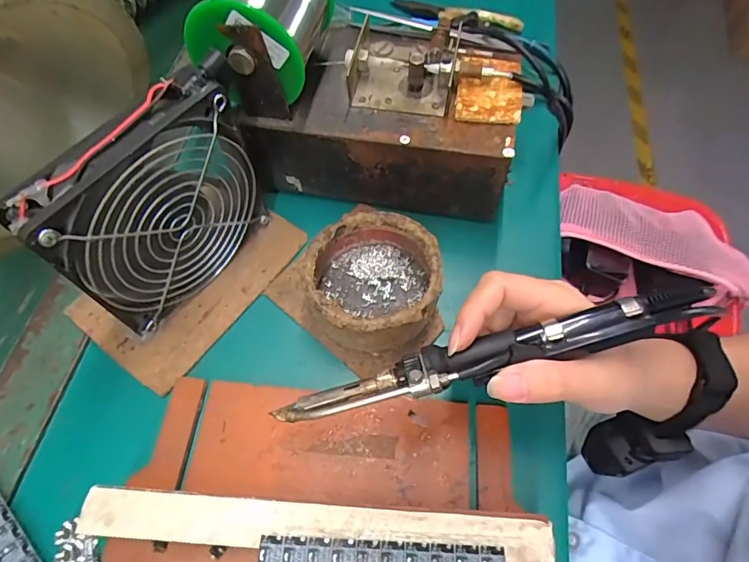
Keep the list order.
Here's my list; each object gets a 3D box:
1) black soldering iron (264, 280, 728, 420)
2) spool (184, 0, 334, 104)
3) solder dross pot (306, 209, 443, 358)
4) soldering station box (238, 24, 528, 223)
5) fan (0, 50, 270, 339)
[{"bbox_3d":[0.058,0.035,0.219,0.214,0.022,0.021,-16,62,3],"label":"black soldering iron"},{"bbox_3d":[-0.065,-0.158,0.283,0.064,0.077,0.077,10,63,5],"label":"spool"},{"bbox_3d":[-0.001,0.001,0.294,0.082,0.040,0.086,0,62,0],"label":"solder dross pot"},{"bbox_3d":[0.011,-0.122,0.331,0.170,0.083,0.105,10,63,6],"label":"soldering station box"},{"bbox_3d":[-0.114,-0.044,0.273,0.028,0.126,0.136,31,66,15],"label":"fan"}]

